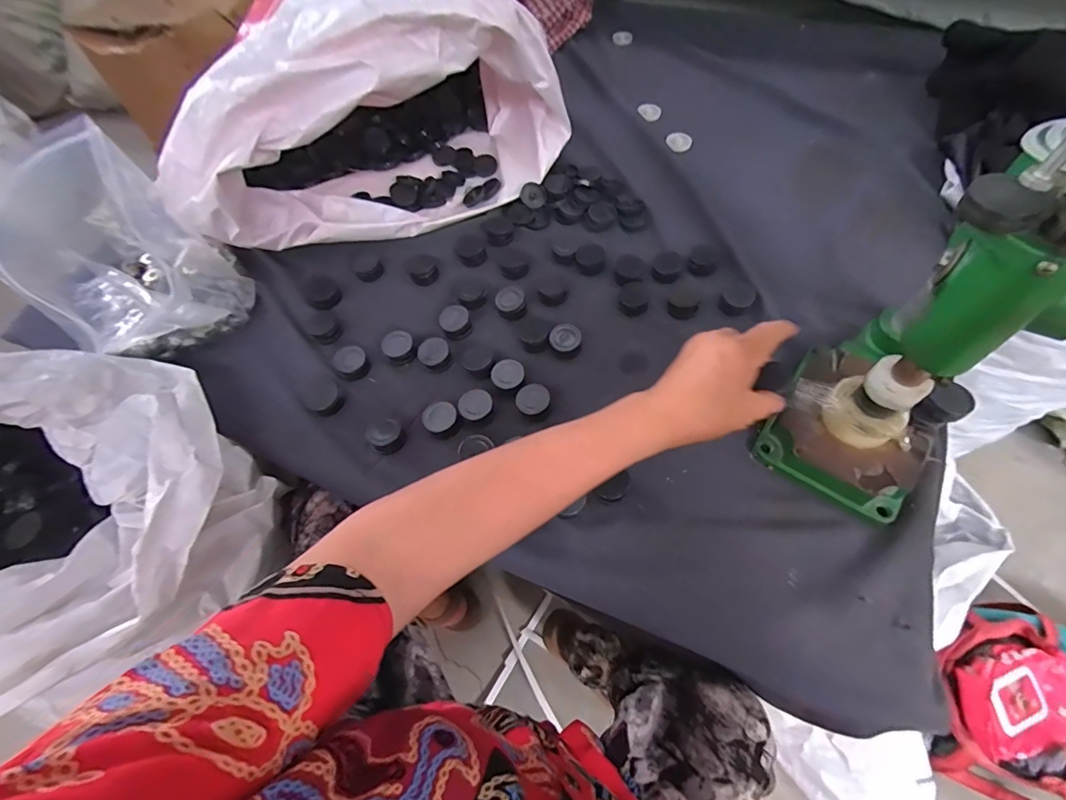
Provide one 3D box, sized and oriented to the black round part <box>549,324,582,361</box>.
[{"bbox_3d":[0.034,-0.061,0.494,0.031,0.023,0.028,26,65,18],"label":"black round part"}]

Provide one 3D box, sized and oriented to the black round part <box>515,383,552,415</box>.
[{"bbox_3d":[0.000,-0.001,0.456,0.035,0.008,0.029,-22,77,24],"label":"black round part"}]

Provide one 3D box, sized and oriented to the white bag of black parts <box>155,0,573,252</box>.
[{"bbox_3d":[-0.195,-0.344,0.553,0.448,0.200,0.237,-27,64,-11],"label":"white bag of black parts"}]

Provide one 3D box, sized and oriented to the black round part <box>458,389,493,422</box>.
[{"bbox_3d":[-0.055,0.006,0.457,0.031,0.012,0.030,-2,60,4],"label":"black round part"}]

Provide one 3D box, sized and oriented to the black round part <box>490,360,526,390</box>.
[{"bbox_3d":[-0.025,-0.024,0.471,0.032,0.010,0.031,-6,60,1],"label":"black round part"}]

